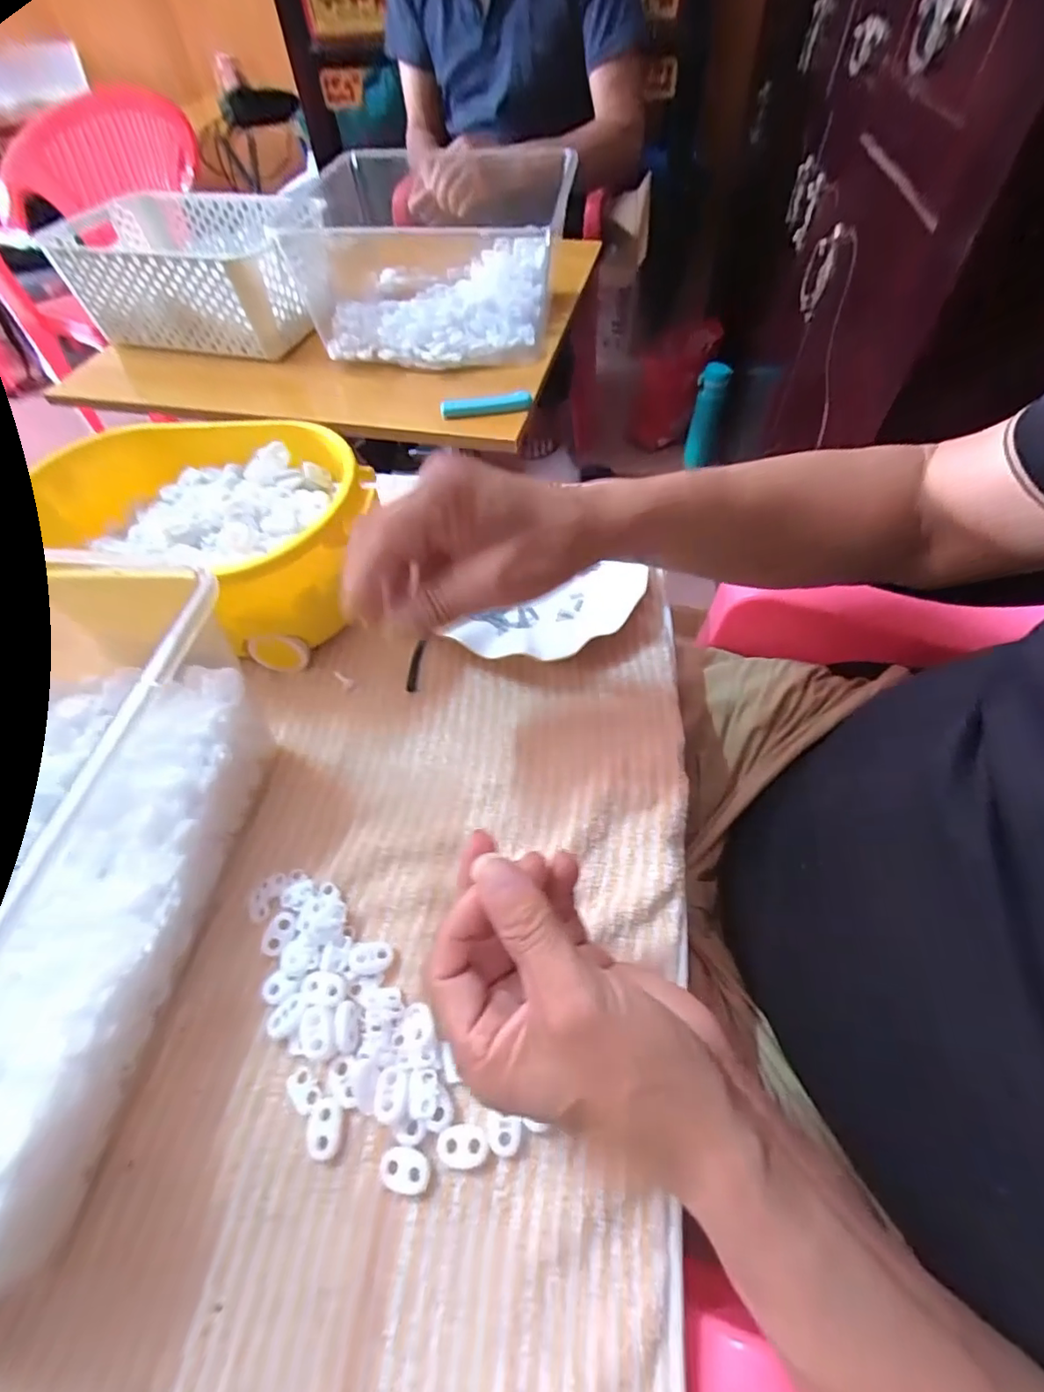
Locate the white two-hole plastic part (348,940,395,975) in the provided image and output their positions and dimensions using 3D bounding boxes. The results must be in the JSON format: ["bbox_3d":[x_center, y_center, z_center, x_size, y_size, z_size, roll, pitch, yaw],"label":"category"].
[{"bbox_3d":[-0.080,0.138,0.288,0.022,0.008,0.015,-12,56,-5],"label":"white two-hole plastic part"}]

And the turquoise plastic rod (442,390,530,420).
[{"bbox_3d":[-0.038,-0.320,0.596,0.102,0.018,0.018,-14,56,-7],"label":"turquoise plastic rod"}]

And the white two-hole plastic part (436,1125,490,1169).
[{"bbox_3d":[-0.026,0.201,0.244,0.023,0.004,0.015,-3,56,1],"label":"white two-hole plastic part"}]

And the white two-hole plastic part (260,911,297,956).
[{"bbox_3d":[-0.131,0.128,0.294,0.014,0.004,0.021,10,57,10],"label":"white two-hole plastic part"}]

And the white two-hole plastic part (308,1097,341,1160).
[{"bbox_3d":[-0.090,0.198,0.251,0.014,0.006,0.022,-12,56,-6],"label":"white two-hole plastic part"}]

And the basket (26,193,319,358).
[{"bbox_3d":[-0.397,-0.542,0.702,0.292,0.115,0.208,10,57,10],"label":"basket"}]

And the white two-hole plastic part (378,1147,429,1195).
[{"bbox_3d":[-0.052,0.209,0.241,0.021,0.006,0.014,10,57,9],"label":"white two-hole plastic part"}]

